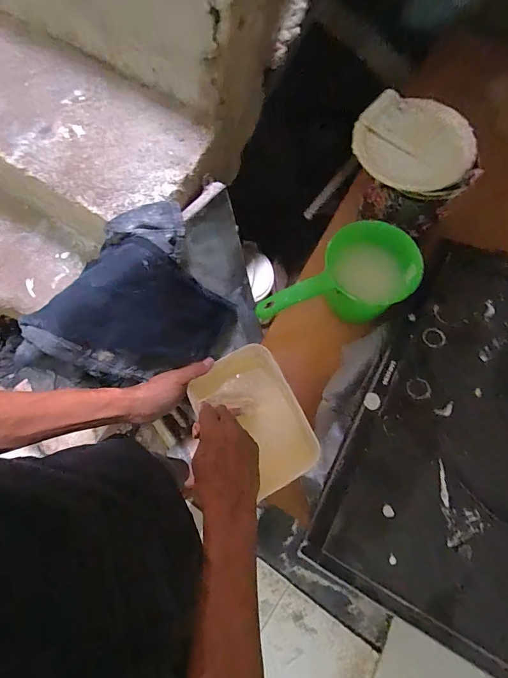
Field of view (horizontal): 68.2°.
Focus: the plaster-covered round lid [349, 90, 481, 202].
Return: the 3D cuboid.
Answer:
[{"bbox_3d":[0.247,-0.307,0.584,0.175,0.030,0.167,17,72,4],"label":"plaster-covered round lid"}]

